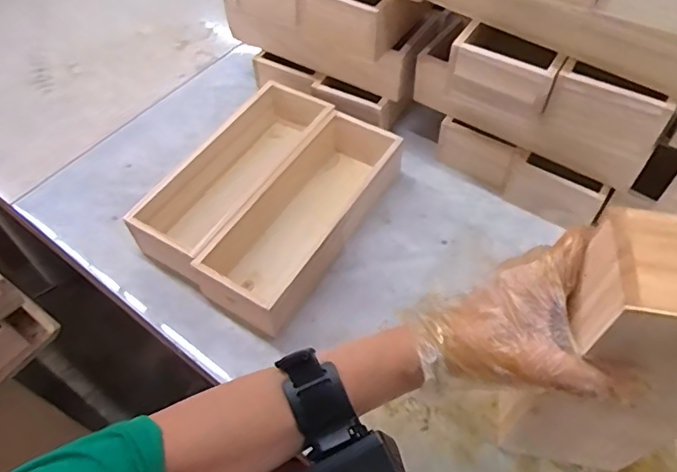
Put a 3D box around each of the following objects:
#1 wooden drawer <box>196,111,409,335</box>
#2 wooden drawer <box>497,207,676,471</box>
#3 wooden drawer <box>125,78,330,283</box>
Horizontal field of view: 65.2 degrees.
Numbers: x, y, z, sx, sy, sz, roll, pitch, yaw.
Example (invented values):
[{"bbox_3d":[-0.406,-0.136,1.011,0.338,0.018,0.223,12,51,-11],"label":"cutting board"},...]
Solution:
[{"bbox_3d":[-0.032,-0.023,0.595,0.100,0.068,0.278,27,60,19],"label":"wooden drawer"},{"bbox_3d":[0.184,0.099,0.364,0.085,0.267,0.064,6,50,8],"label":"wooden drawer"},{"bbox_3d":[-0.110,-0.077,0.634,0.102,0.071,0.293,26,60,19],"label":"wooden drawer"}]

